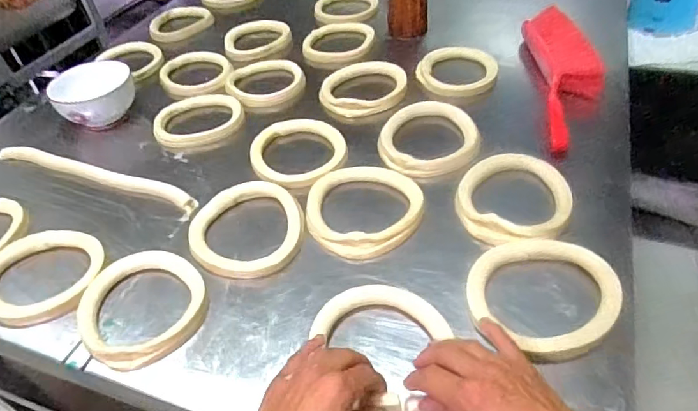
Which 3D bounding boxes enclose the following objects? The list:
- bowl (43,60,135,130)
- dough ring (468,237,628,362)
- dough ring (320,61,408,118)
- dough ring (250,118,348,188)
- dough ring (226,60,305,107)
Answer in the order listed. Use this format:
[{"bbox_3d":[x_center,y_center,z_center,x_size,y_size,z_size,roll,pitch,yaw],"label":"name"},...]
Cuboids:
[{"bbox_3d":[-0.456,-0.200,0.901,0.135,0.067,0.150,-31,48,-22],"label":"bowl"},{"bbox_3d":[0.199,0.087,0.526,0.144,0.020,0.141,-4,43,4],"label":"dough ring"},{"bbox_3d":[0.027,-0.203,0.879,0.148,0.035,0.148,-4,43,4],"label":"dough ring"},{"bbox_3d":[-0.081,-0.086,0.752,0.132,0.020,0.142,-4,43,4],"label":"dough ring"},{"bbox_3d":[-0.161,-0.225,0.921,0.153,0.018,0.153,-4,43,4],"label":"dough ring"}]

